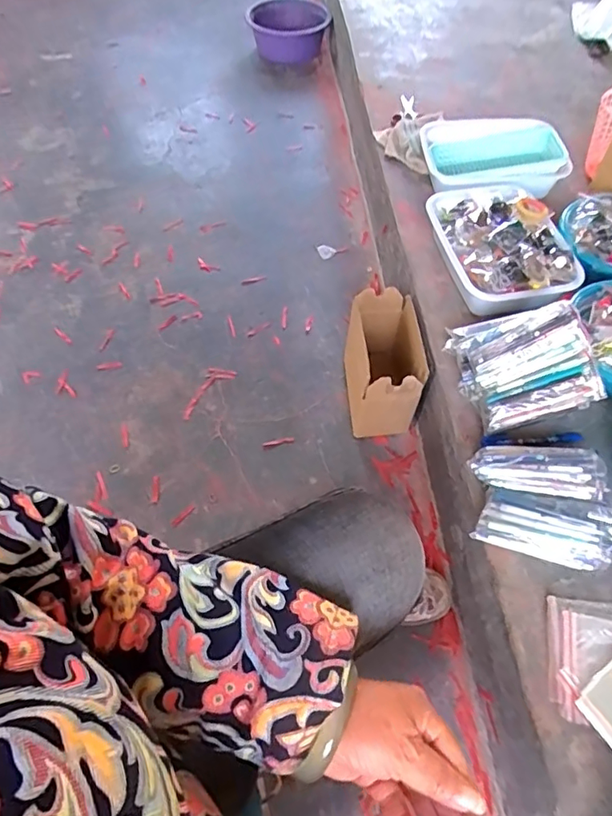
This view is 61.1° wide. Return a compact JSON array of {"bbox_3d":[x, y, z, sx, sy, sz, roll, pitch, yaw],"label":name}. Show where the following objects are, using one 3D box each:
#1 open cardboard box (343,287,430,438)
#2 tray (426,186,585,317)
[{"bbox_3d":[0.145,-0.083,0.981,0.120,0.172,0.225,-3,57,-3],"label":"open cardboard box"},{"bbox_3d":[0.353,-0.288,0.952,0.207,0.082,0.298,-7,58,-6],"label":"tray"}]

